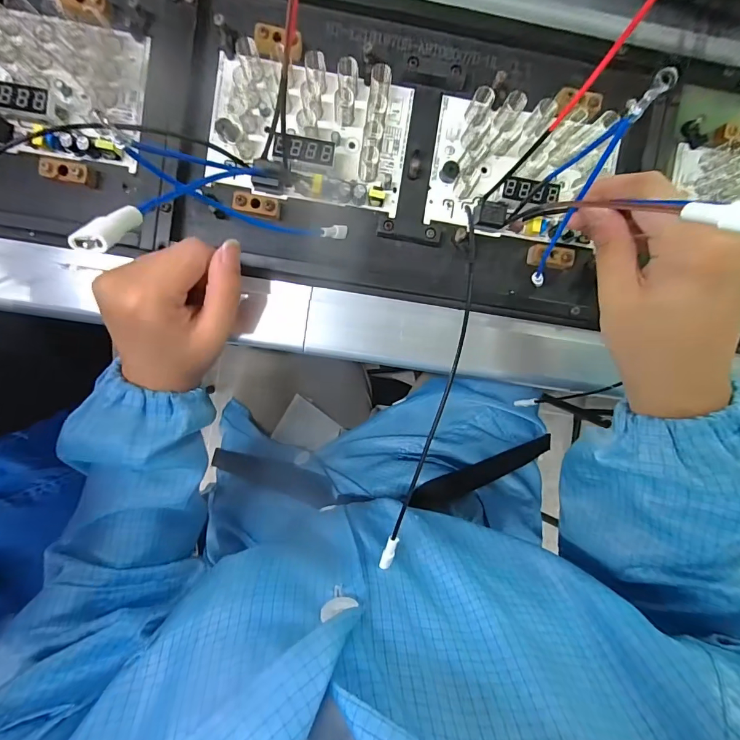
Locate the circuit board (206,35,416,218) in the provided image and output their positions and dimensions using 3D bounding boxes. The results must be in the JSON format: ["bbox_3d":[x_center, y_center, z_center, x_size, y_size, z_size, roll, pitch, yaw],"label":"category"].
[{"bbox_3d":[-0.041,-0.164,0.266,0.134,0.019,0.085,9,94,-4],"label":"circuit board"}]

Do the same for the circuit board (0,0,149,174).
[{"bbox_3d":[-0.222,-0.192,0.256,0.131,0.023,0.086,10,94,-4],"label":"circuit board"}]

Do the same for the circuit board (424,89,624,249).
[{"bbox_3d":[0.112,-0.144,0.275,0.131,0.022,0.091,8,94,-4],"label":"circuit board"}]

